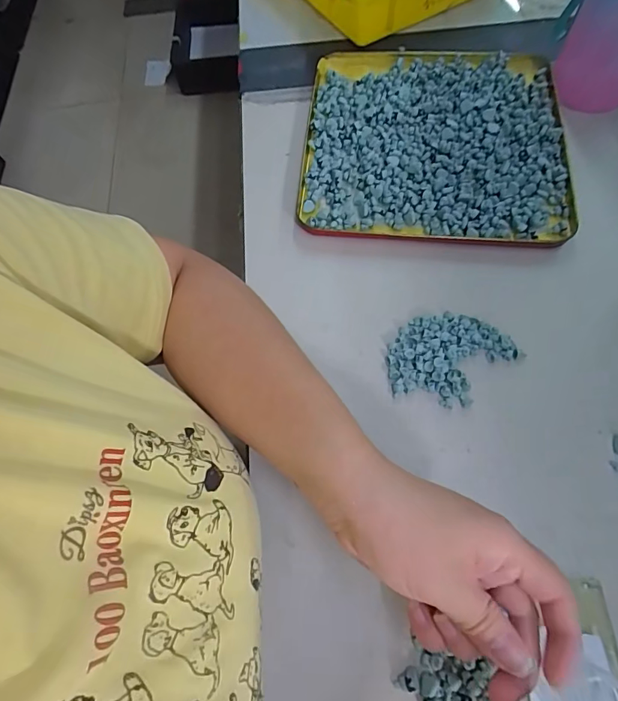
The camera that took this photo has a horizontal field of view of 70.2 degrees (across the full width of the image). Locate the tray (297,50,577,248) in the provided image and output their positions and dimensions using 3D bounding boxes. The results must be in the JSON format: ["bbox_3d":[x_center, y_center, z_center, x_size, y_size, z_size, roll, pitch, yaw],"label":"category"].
[{"bbox_3d":[0.117,-0.202,0.426,0.234,0.025,0.237,4,67,5],"label":"tray"}]

